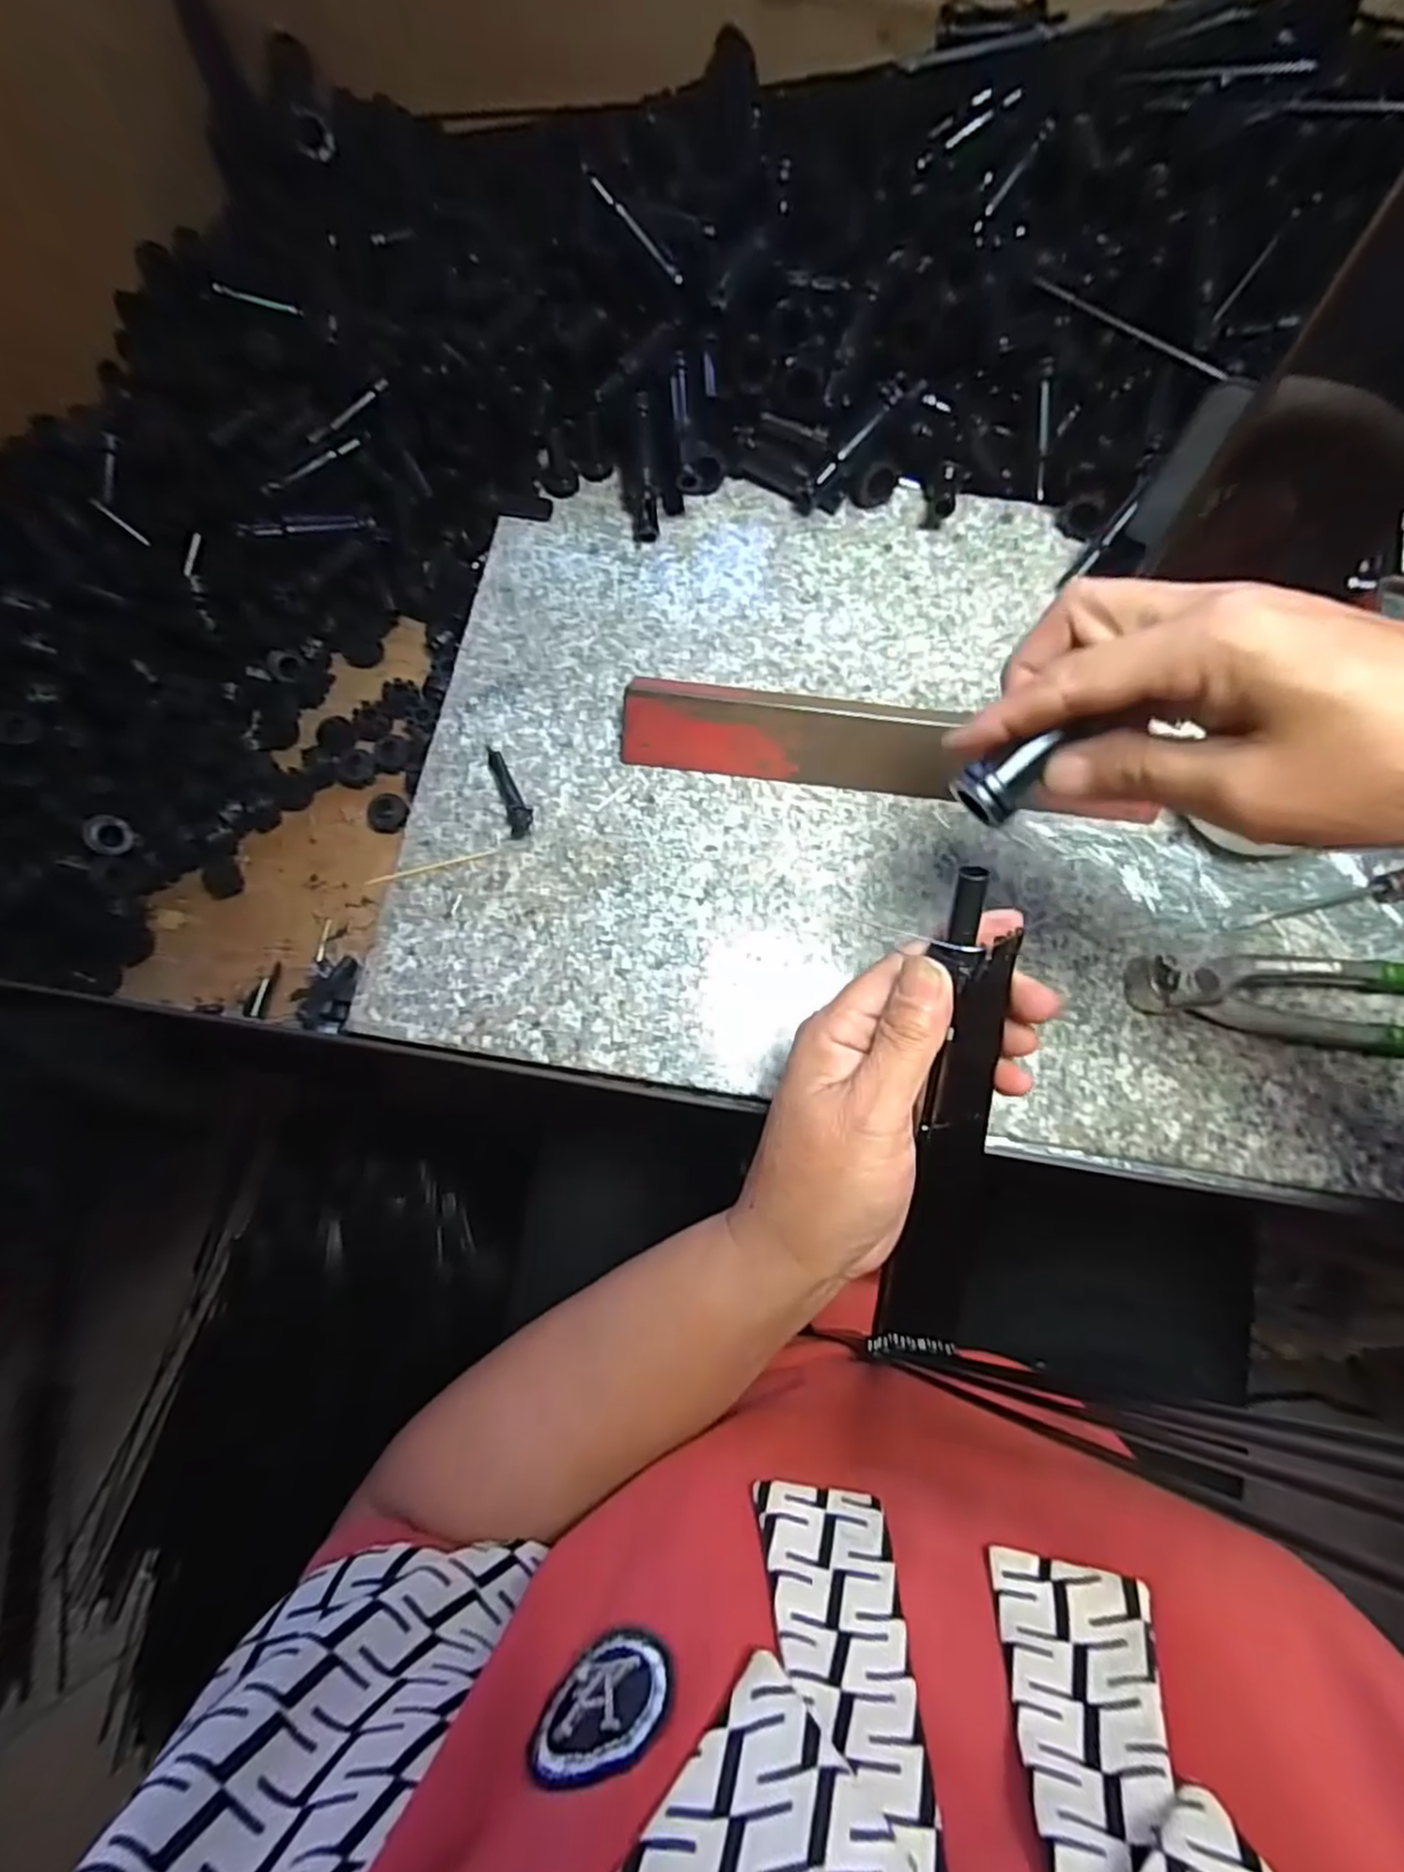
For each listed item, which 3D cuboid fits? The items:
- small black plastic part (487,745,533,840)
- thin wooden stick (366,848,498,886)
[{"bbox_3d":[-0.093,-0.072,0.357,0.012,0.010,0.051,-20,74,-6],"label":"small black plastic part"},{"bbox_3d":[-0.127,-0.033,0.348,0.061,0.004,0.004,-15,73,-5],"label":"thin wooden stick"}]

